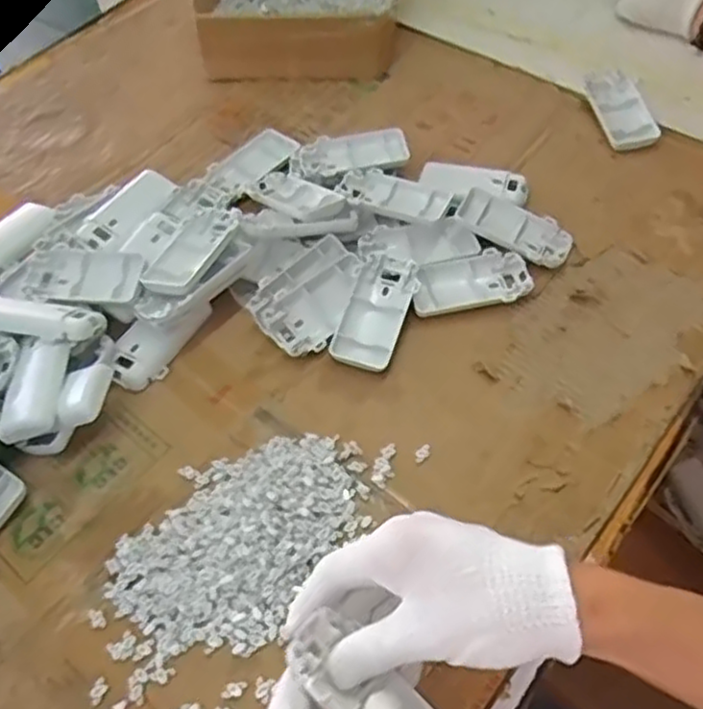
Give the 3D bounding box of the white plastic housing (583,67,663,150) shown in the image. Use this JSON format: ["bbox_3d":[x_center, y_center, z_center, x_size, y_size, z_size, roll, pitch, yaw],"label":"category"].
[{"bbox_3d":[0.254,-0.235,0.686,0.044,0.020,0.096,-15,58,-6],"label":"white plastic housing"}]

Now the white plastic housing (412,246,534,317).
[{"bbox_3d":[0.094,-0.058,0.575,0.094,0.012,0.050,-11,58,-3],"label":"white plastic housing"}]

